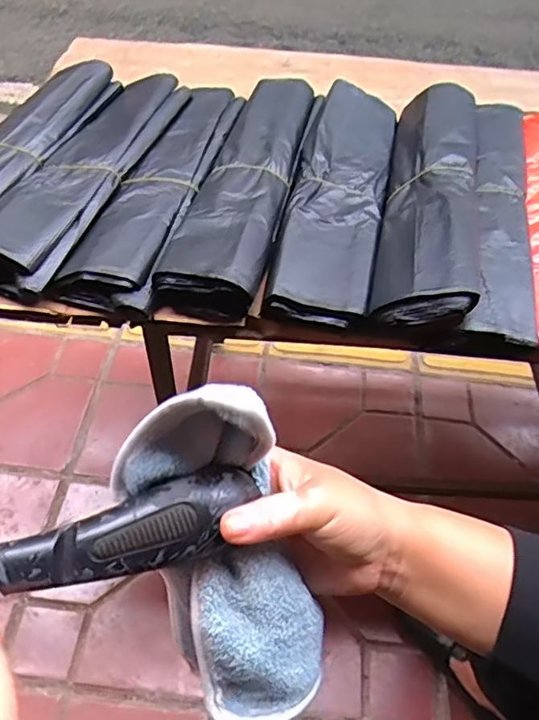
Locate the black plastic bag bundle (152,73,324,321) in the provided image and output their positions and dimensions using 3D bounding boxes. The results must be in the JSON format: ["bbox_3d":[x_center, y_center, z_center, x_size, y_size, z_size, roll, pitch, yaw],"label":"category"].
[{"bbox_3d":[-0.016,-0.180,0.556,0.087,0.044,0.348,14,54,6],"label":"black plastic bag bundle"}]

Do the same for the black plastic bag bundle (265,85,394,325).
[{"bbox_3d":[0.070,-0.169,0.544,0.088,0.030,0.344,13,54,5],"label":"black plastic bag bundle"}]

